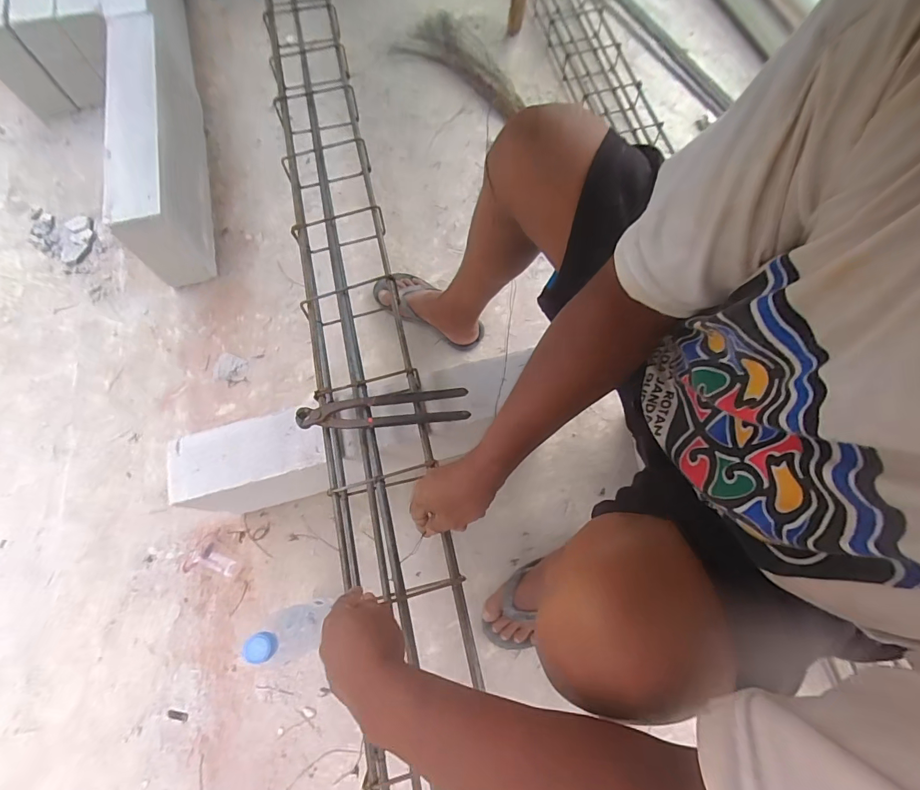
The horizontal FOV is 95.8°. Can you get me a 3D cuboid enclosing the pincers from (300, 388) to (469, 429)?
[{"bbox_3d":[-0.099,0.020,0.541,0.216,0.015,0.042,-5,72,-1],"label":"pincers"}]

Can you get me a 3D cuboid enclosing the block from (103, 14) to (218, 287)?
[{"bbox_3d":[-0.675,-0.573,0.944,0.135,0.217,0.649,-18,71,-5],"label":"block"}]

